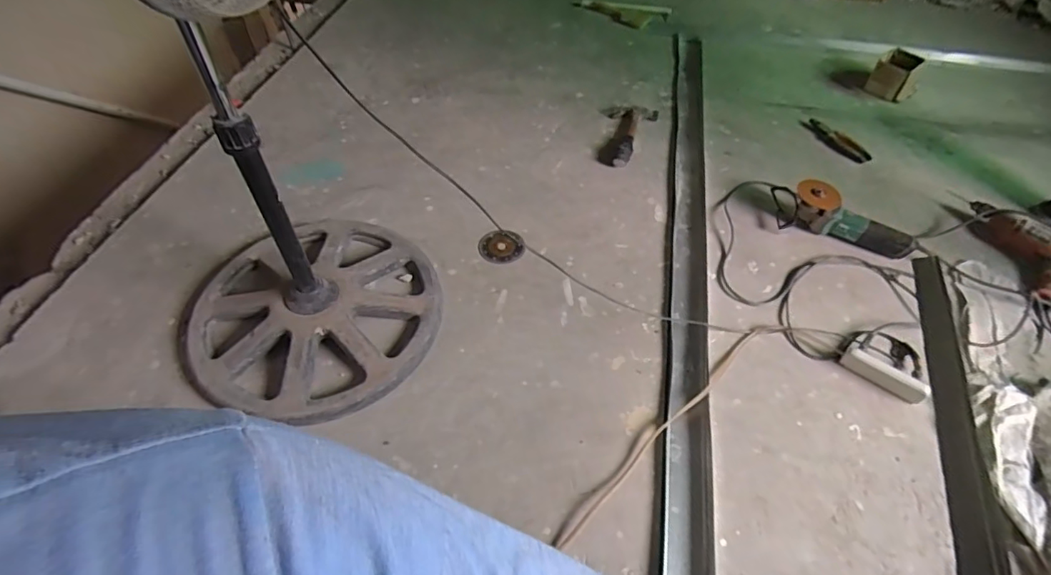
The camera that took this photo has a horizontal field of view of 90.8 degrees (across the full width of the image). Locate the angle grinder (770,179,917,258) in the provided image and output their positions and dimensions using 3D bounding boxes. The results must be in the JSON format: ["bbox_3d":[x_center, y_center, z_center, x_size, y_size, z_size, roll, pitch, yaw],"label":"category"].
[{"bbox_3d":[0.744,-0.174,1.208,0.307,0.090,0.126,17,55,12],"label":"angle grinder"}]

